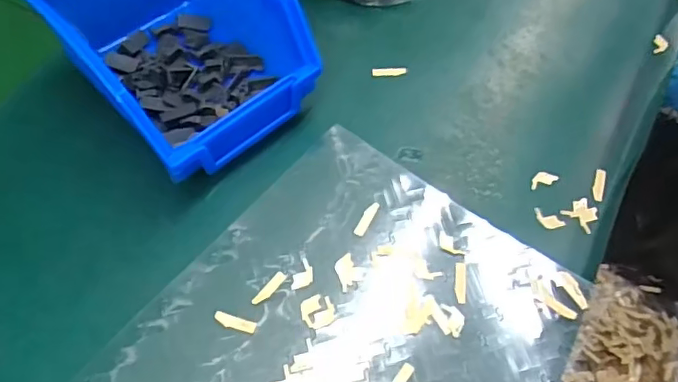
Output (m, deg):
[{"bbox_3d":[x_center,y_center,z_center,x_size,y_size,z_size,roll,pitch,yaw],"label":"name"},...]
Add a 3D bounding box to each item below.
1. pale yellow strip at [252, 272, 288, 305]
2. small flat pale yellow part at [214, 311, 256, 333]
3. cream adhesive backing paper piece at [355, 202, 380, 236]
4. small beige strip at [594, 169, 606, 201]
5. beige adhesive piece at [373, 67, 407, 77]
[{"bbox_3d":[-0.036,0.051,0.289,0.006,0.004,0.022,35,63,14],"label":"pale yellow strip"},{"bbox_3d":[-0.052,0.065,0.277,0.022,0.004,0.006,16,59,9],"label":"small flat pale yellow part"},{"bbox_3d":[0.015,0.015,0.311,0.006,0.004,0.022,25,65,15],"label":"cream adhesive backing paper piece"},{"bbox_3d":[0.151,-0.003,0.324,0.006,0.004,0.021,6,62,24],"label":"small beige strip"},{"bbox_3d":[0.033,-0.078,0.368,0.023,0.004,0.004,-4,59,-3],"label":"beige adhesive piece"}]

